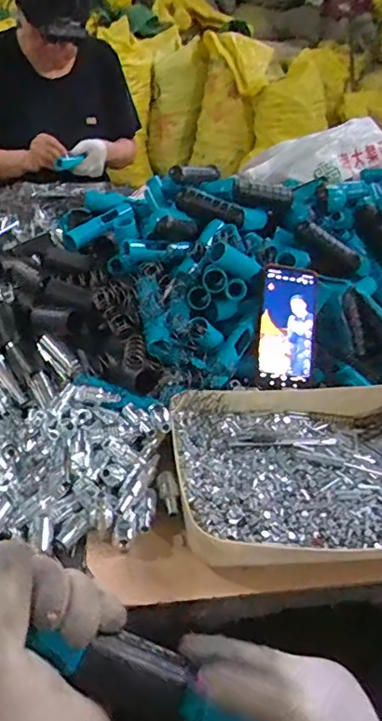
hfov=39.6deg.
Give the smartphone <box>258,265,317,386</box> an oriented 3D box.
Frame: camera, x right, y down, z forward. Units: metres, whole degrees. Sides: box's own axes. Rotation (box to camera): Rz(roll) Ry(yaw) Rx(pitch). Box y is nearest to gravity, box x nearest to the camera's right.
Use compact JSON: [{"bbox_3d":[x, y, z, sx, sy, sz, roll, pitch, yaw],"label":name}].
[{"bbox_3d":[0.130,-0.046,0.703,0.083,0.163,0.016,5,-10,-13],"label":"smartphone"}]

